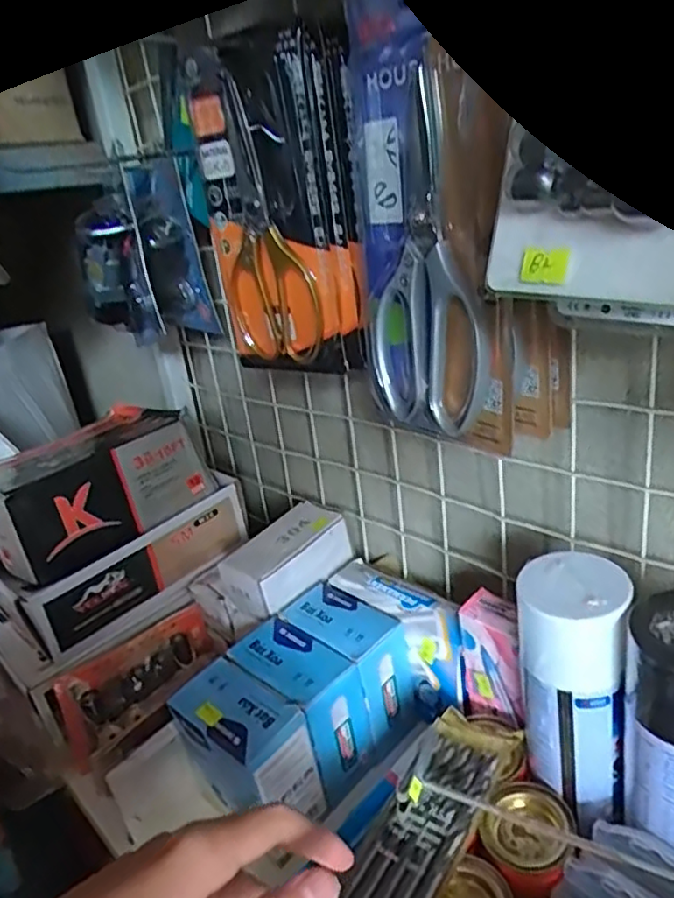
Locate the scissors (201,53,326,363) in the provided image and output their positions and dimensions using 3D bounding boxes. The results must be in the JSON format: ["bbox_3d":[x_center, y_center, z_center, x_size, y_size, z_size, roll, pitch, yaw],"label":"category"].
[{"bbox_3d":[-0.056,-0.169,0.474,0.097,0.211,0.016,19,33,39],"label":"scissors"}]

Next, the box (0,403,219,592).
[{"bbox_3d":[-0.244,0.030,0.635,0.185,0.084,0.166,-26,28,-38],"label":"box"}]

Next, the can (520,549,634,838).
[{"bbox_3d":[0.144,0.148,0.397,0.055,0.160,0.053,-2,22,15],"label":"can"}]

